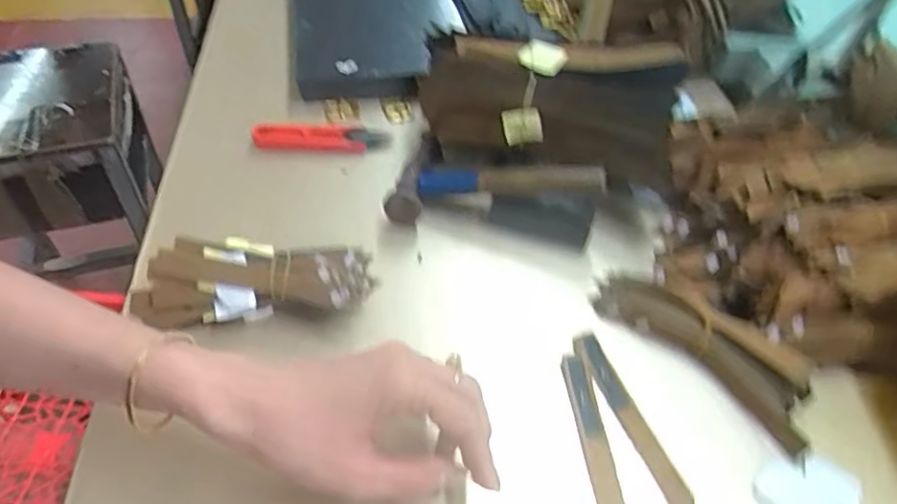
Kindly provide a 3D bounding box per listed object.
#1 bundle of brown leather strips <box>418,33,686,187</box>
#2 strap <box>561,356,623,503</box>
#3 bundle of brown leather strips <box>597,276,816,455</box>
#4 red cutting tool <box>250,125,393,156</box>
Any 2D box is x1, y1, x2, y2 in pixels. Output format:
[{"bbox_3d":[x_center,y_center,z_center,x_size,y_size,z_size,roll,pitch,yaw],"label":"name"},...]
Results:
[{"bbox_3d":[0.075,-0.113,0.489,0.209,0.094,0.097,18,50,11],"label":"bundle of brown leather strips"},{"bbox_3d":[0.086,0.115,0.351,0.015,0.008,0.121,-2,49,-6],"label":"strap"},{"bbox_3d":[0.164,0.059,0.384,0.145,0.026,0.049,35,55,24],"label":"bundle of brown leather strips"},{"bbox_3d":[-0.111,-0.100,0.522,0.113,0.013,0.029,-1,49,-5],"label":"red cutting tool"}]

